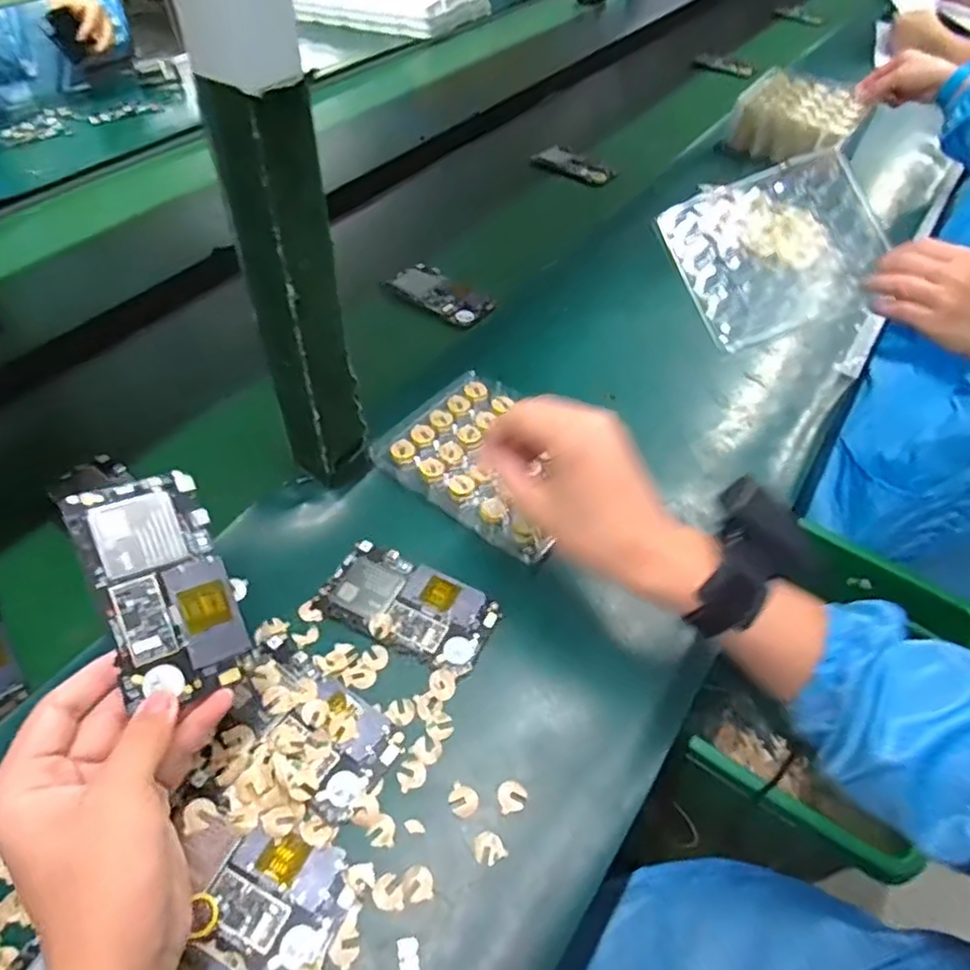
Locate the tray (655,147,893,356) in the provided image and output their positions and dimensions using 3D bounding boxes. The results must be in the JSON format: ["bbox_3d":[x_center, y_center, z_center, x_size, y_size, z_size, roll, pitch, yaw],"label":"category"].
[{"bbox_3d":[0.256,-0.213,0.589,0.165,0.026,0.151,-20,72,8],"label":"tray"}]

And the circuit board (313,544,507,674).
[{"bbox_3d":[-0.055,0.088,0.488,0.123,0.010,0.066,21,53,16],"label":"circuit board"}]

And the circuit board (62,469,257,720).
[{"bbox_3d":[-0.178,0.057,0.370,0.064,0.006,0.124,-21,86,-30],"label":"circuit board"}]

